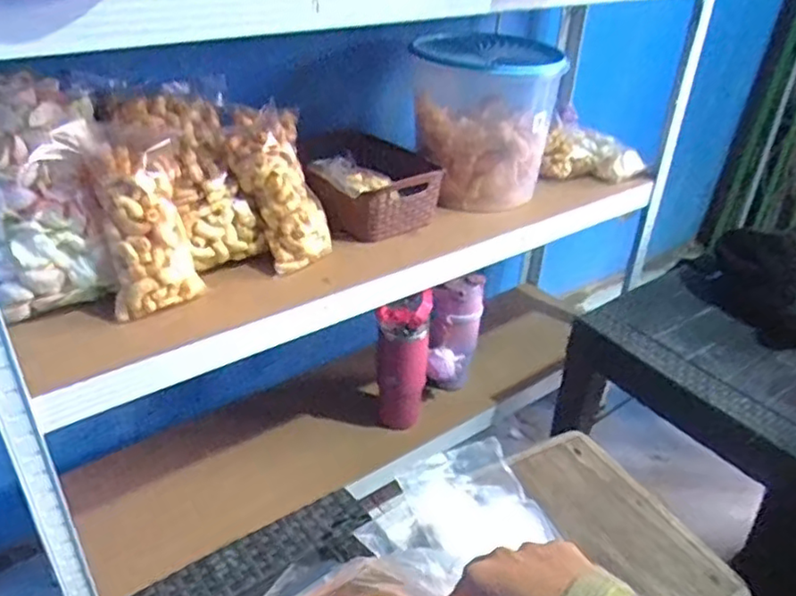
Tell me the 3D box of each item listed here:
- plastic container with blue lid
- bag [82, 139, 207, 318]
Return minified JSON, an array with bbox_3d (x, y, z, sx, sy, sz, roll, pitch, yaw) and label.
[{"bbox_3d":[0.143,-0.307,1.136,0.242,0.246,0.204,8,33,6],"label":"plastic container with blue lid"},{"bbox_3d":[-0.318,-0.096,0.812,0.107,0.227,0.071,-17,6,-28],"label":"bag"}]

